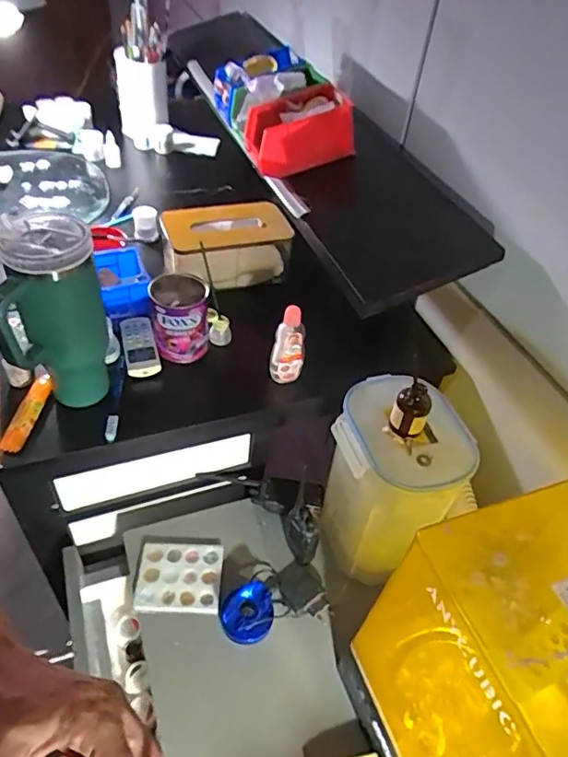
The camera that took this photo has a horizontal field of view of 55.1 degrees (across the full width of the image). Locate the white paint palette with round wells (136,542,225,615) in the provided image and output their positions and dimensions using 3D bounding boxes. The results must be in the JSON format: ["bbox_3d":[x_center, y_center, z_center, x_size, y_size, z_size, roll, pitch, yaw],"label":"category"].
[{"bbox_3d":[-0.153,0.295,0.803,0.119,0.025,0.100,3,46,-4],"label":"white paint palette with round wells"}]

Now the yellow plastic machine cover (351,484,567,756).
[{"bbox_3d":[0.230,0.284,0.549,0.218,0.286,0.208,-10,48,-17],"label":"yellow plastic machine cover"}]

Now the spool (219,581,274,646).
[{"bbox_3d":[-0.050,0.329,0.767,0.073,0.040,0.078,38,53,26],"label":"spool"}]

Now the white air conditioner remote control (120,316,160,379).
[{"bbox_3d":[-0.220,-0.049,0.831,0.047,0.018,0.114,-9,48,-16],"label":"white air conditioner remote control"}]

